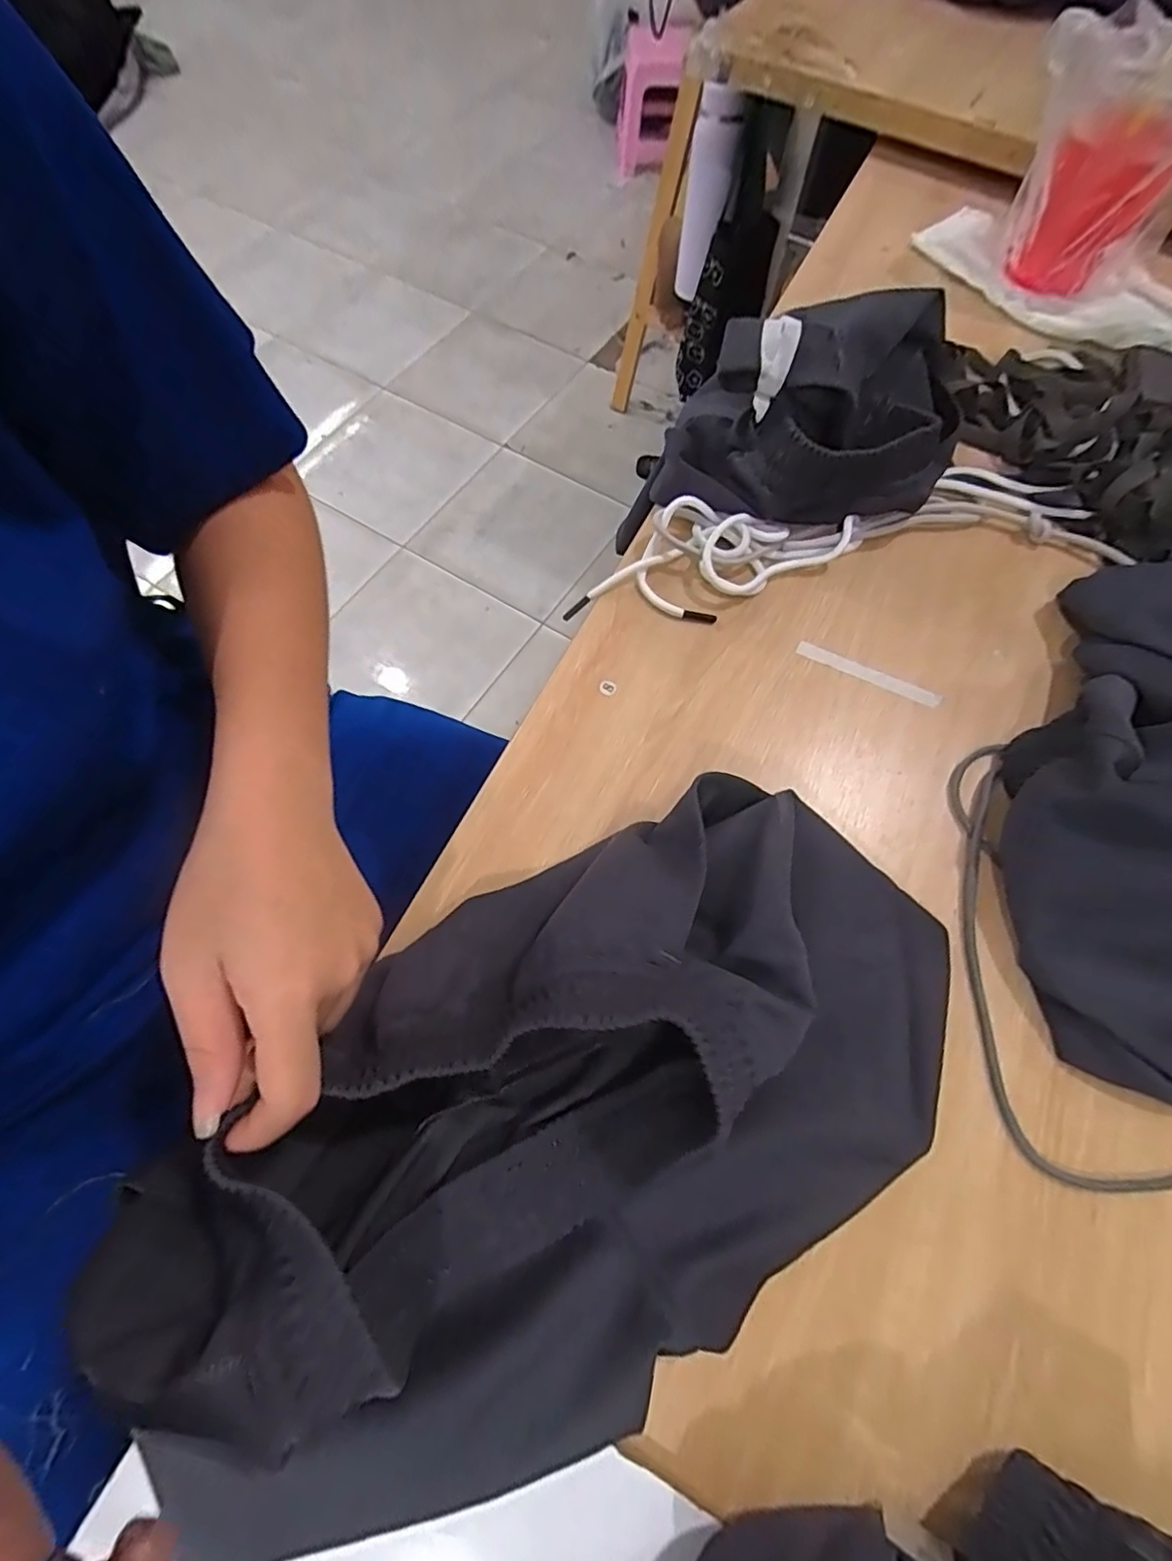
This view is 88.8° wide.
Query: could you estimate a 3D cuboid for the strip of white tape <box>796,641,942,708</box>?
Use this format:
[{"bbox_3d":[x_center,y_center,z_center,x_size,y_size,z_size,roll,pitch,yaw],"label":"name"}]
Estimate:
[{"bbox_3d":[0.194,-0.073,0.412,0.098,0.004,0.011,25,82,9],"label":"strip of white tape"}]

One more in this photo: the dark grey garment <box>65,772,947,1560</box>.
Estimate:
[{"bbox_3d":[0.002,0.140,0.260,0.372,0.083,0.205,-30,71,-11],"label":"dark grey garment"}]

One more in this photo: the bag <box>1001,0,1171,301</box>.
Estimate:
[{"bbox_3d":[0.452,-0.550,0.503,0.130,0.180,0.135,-16,69,-5],"label":"bag"}]

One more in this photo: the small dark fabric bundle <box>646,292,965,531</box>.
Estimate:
[{"bbox_3d":[0.173,-0.276,0.441,0.193,0.094,0.209,28,71,11],"label":"small dark fabric bundle"}]

